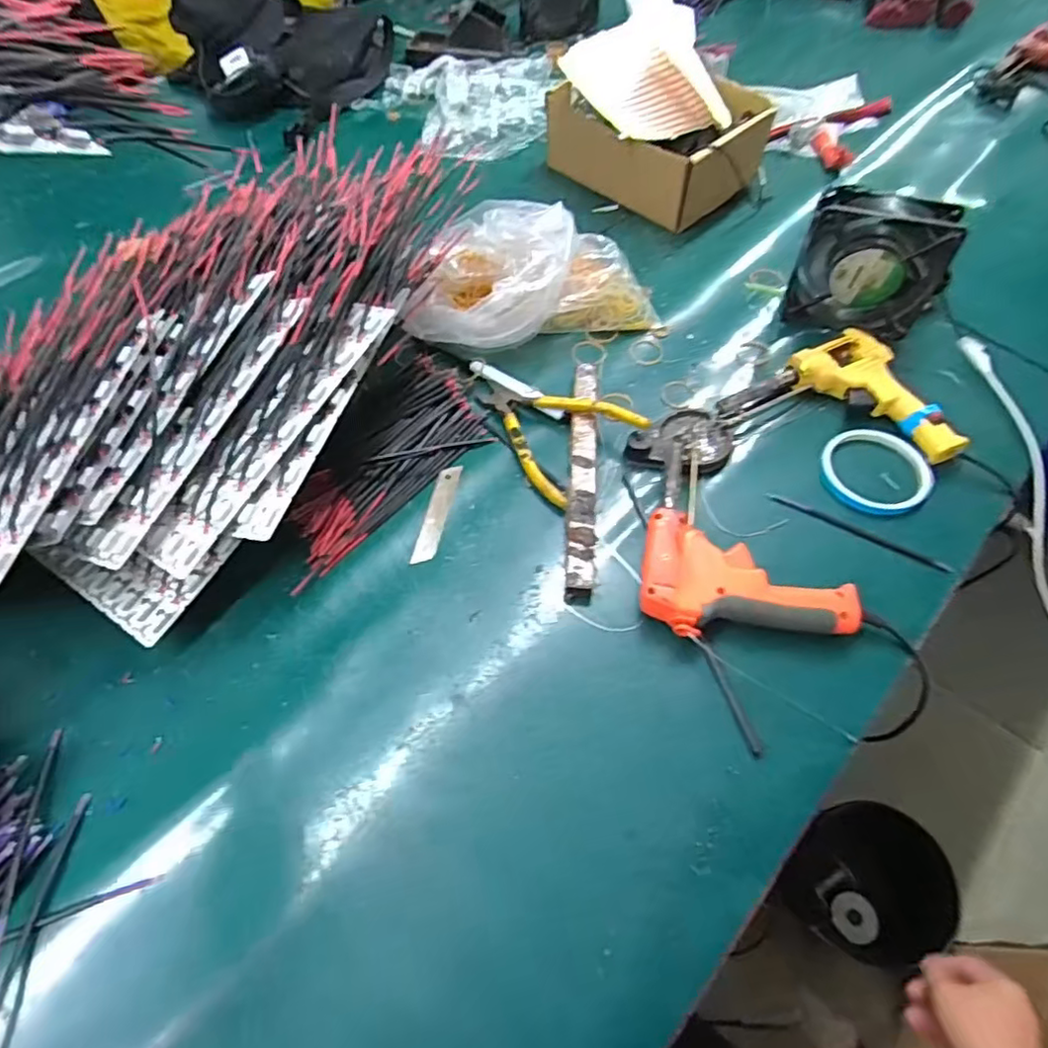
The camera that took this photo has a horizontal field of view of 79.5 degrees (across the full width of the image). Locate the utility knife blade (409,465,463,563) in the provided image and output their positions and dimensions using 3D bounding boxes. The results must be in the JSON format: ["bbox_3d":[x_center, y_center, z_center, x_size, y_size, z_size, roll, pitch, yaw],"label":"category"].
[{"bbox_3d":[-0.072,-0.010,0.523,0.018,0.004,0.095,10,59,6],"label":"utility knife blade"}]

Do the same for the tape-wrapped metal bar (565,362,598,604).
[{"bbox_3d":[0.049,-0.045,0.532,0.025,0.018,0.232,3,58,2],"label":"tape-wrapped metal bar"}]

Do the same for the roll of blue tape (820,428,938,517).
[{"bbox_3d":[0.298,-0.044,0.534,0.083,0.016,0.087,0,58,0],"label":"roll of blue tape"}]

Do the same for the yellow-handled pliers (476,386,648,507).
[{"bbox_3d":[0.018,-0.090,0.552,0.143,0.029,0.101,40,66,22],"label":"yellow-handled pliers"}]

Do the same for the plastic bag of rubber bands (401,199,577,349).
[{"bbox_3d":[-0.026,-0.234,0.599,0.137,0.095,0.147,19,60,12],"label":"plastic bag of rubber bands"}]

